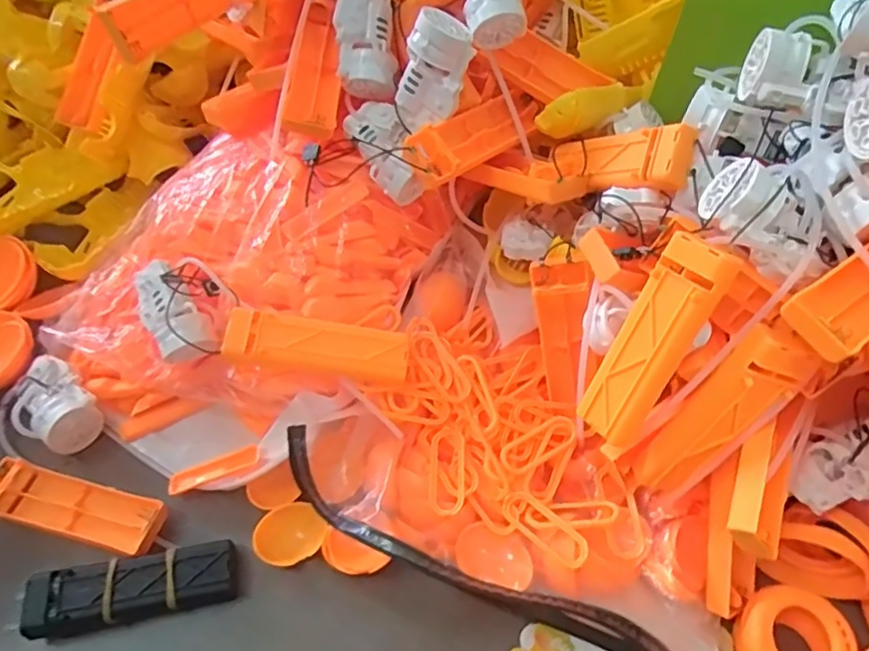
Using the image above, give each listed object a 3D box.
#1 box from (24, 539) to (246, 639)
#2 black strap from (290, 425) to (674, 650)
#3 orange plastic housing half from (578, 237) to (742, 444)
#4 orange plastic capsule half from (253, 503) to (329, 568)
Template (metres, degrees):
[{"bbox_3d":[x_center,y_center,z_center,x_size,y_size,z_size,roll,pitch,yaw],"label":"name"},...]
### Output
[{"bbox_3d":[-0.172,0.151,0.350,0.110,0.021,0.031,-11,55,-9],"label":"box"},{"bbox_3d":[0.027,0.139,0.340,0.267,0.053,0.039,23,57,14],"label":"black strap"},{"bbox_3d":[0.110,0.009,0.308,0.034,0.109,0.016,37,25,31],"label":"orange plastic housing half"},{"bbox_3d":[-0.089,0.129,0.377,0.042,0.020,0.033,-22,58,-16],"label":"orange plastic capsule half"}]

